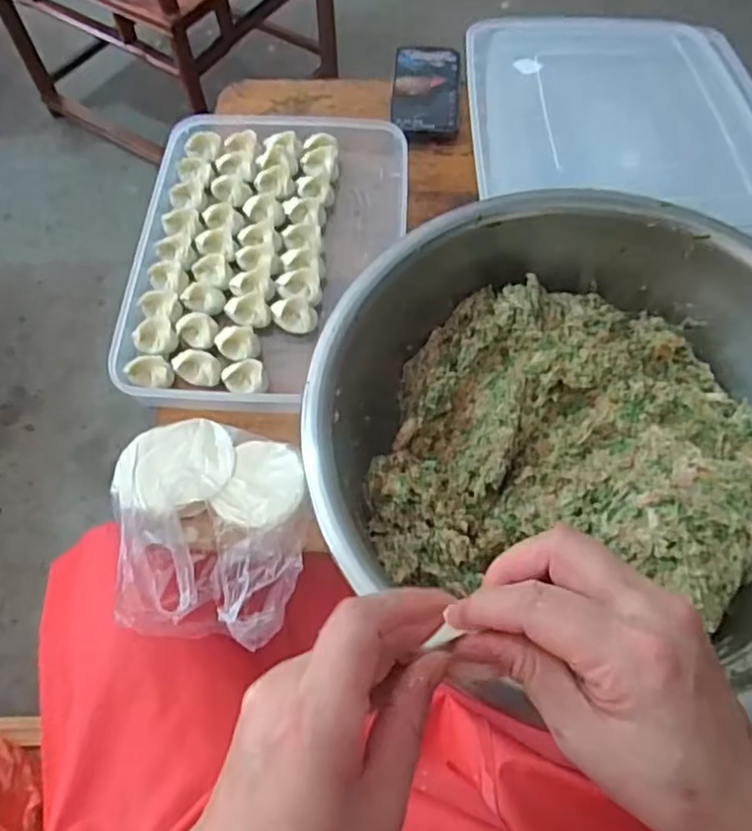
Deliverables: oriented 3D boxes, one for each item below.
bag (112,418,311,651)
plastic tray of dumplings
[{"bbox_3d":[-0.134,0.089,0.526,0.156,0.055,0.167,7,63,3],"label":"bag"},{"bbox_3d":[-0.103,-0.168,0.666,0.251,0.054,0.358,2,63,1],"label":"plastic tray of dumplings"}]

